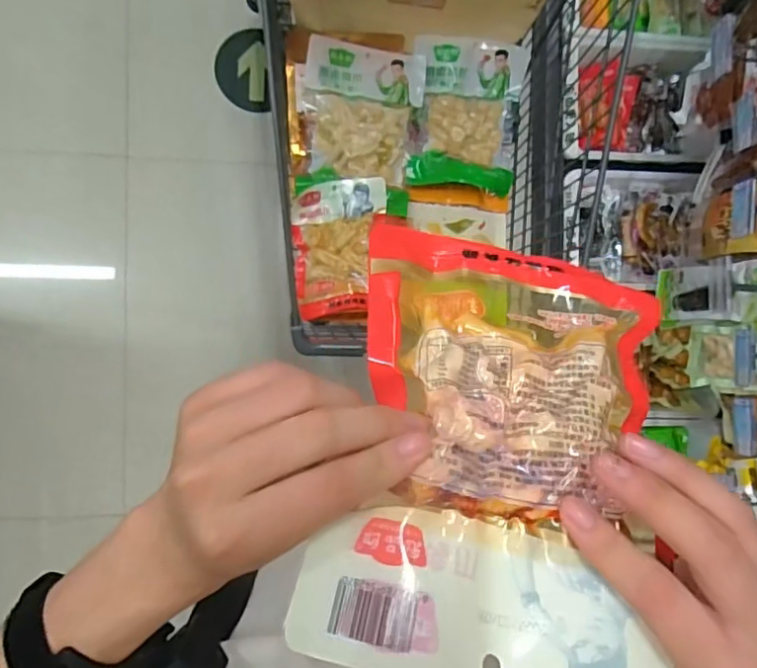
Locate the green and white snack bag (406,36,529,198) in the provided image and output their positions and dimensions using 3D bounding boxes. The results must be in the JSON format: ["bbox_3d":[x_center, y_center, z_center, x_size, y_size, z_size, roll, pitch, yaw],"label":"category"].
[{"bbox_3d":[0.148,-0.360,0.967,0.183,0.039,0.240,5,88,-9],"label":"green and white snack bag"}]

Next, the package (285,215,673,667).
[{"bbox_3d":[0.055,0.039,0.258,0.140,0.020,0.207,12,60,-2],"label":"package"}]

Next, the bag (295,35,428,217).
[{"bbox_3d":[-0.032,-0.335,0.938,0.192,0.040,0.265,8,88,-8],"label":"bag"}]

